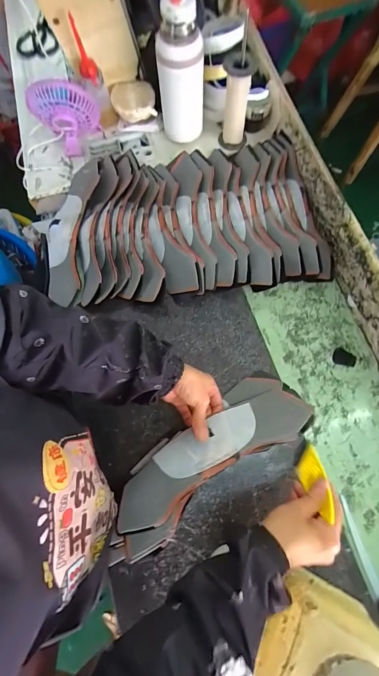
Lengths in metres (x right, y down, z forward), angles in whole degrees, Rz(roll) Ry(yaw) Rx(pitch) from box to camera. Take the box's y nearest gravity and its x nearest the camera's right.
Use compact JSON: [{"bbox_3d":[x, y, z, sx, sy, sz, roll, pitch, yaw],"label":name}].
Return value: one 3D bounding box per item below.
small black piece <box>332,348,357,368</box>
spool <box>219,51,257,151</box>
[{"bbox_3d":[0.275,0.035,0.535,0.038,0.004,0.029,18,73,7],"label":"small black piece"},{"bbox_3d":[0.090,-0.445,0.582,0.053,0.146,0.053,-6,72,0],"label":"spool"}]

